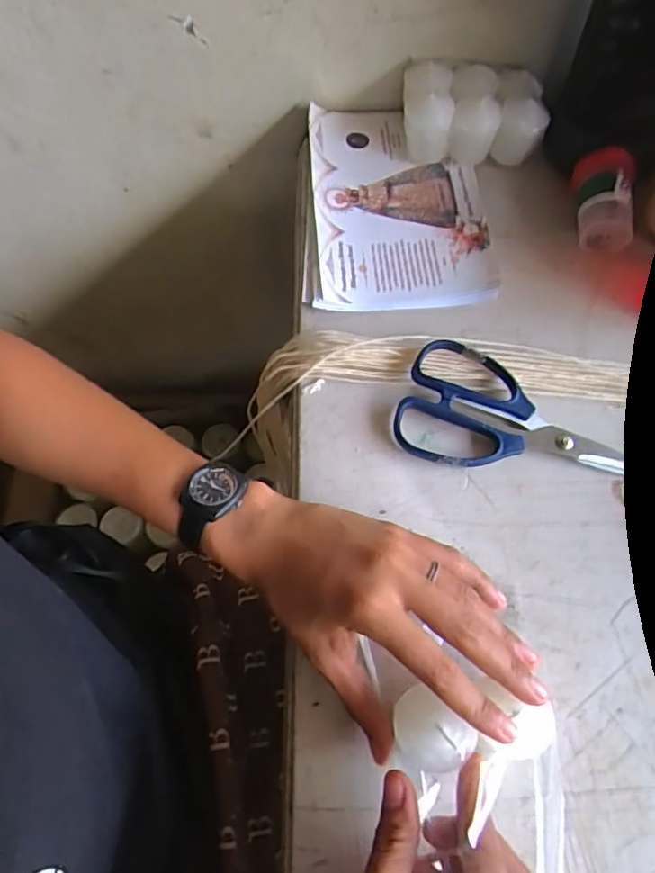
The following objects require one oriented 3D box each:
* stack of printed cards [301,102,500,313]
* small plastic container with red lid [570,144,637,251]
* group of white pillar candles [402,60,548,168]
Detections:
[{"bbox_3d":[0.054,-0.198,0.475,0.146,0.012,0.223,-2,64,0],"label":"stack of printed cards"},{"bbox_3d":[0.213,-0.181,0.447,0.043,0.048,0.066,7,64,4],"label":"small plastic container with red lid"},{"bbox_3d":[0.121,-0.273,0.488,0.115,0.044,0.073,-1,64,3],"label":"group of white pillar candles"}]

